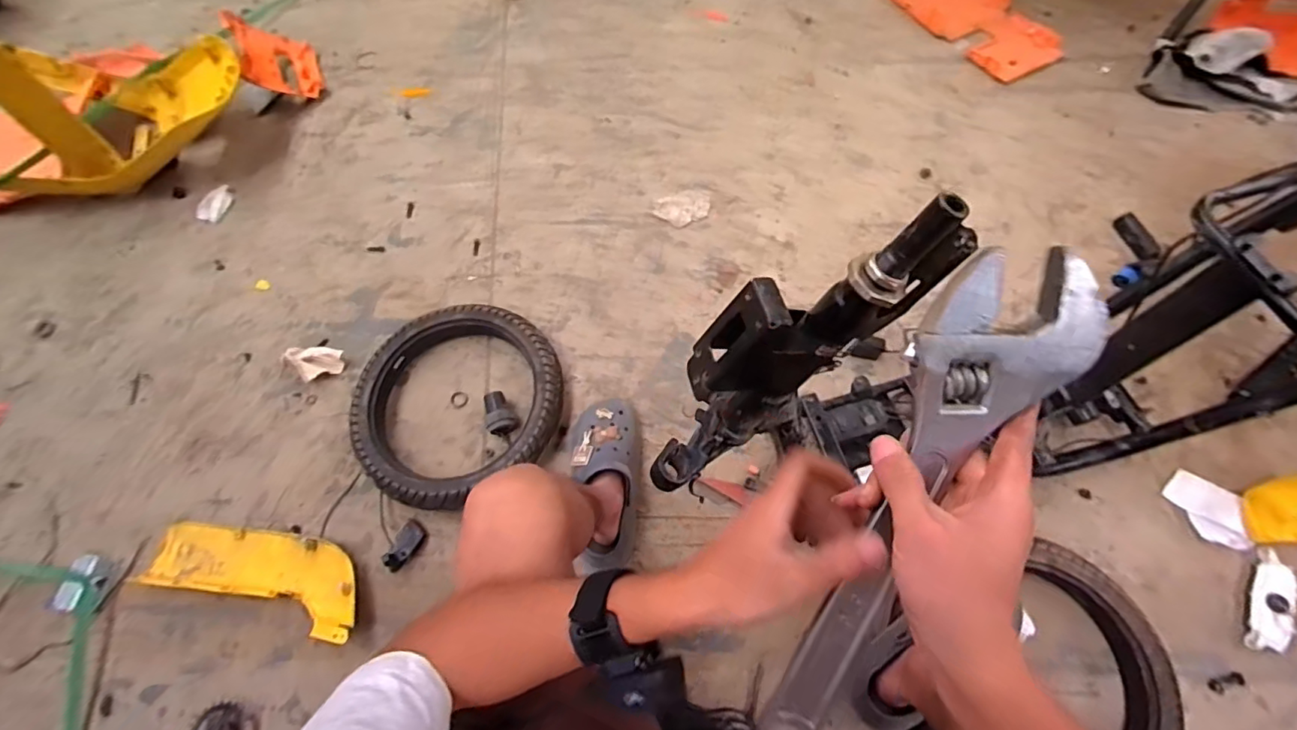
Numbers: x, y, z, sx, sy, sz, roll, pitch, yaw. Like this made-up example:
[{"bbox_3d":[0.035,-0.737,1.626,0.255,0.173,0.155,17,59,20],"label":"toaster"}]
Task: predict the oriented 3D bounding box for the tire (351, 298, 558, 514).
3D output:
[{"bbox_3d":[-0.326,0.057,0.953,0.351,0.072,0.356,-28,69,-10],"label":"tire"}]

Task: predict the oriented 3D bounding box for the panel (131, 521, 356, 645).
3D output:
[{"bbox_3d":[-0.611,0.322,0.857,0.351,0.026,0.125,13,68,7],"label":"panel"}]

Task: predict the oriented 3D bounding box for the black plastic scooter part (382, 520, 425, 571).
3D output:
[{"bbox_3d":[-0.393,0.290,0.876,0.039,0.024,0.076,17,51,9],"label":"black plastic scooter part"}]

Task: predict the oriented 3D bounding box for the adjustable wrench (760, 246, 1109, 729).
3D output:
[{"bbox_3d":[0.153,0.100,0.328,0.082,0.019,0.345,23,104,11],"label":"adjustable wrench"}]

